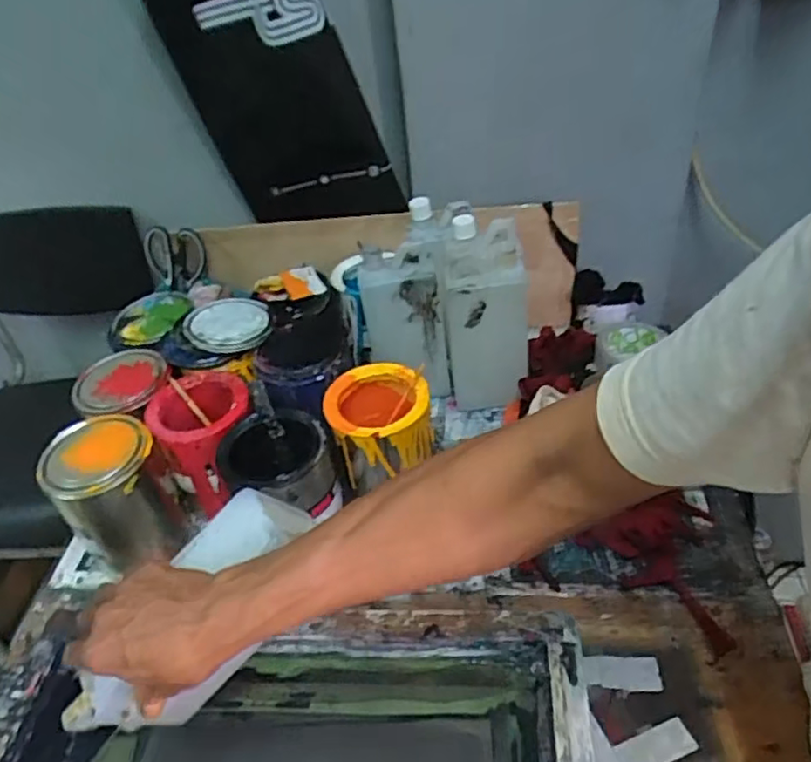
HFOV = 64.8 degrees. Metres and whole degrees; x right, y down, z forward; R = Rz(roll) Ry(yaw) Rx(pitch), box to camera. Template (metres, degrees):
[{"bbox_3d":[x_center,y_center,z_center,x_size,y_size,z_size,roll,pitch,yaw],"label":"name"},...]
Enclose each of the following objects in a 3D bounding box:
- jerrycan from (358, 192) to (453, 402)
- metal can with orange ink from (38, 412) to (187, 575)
[{"bbox_3d":[-0.002,-0.102,0.855,0.108,0.204,0.144,-5,40,2],"label":"jerrycan"},{"bbox_3d":[-0.313,0.124,0.697,0.102,0.142,0.105,-4,40,3],"label":"metal can with orange ink"}]

